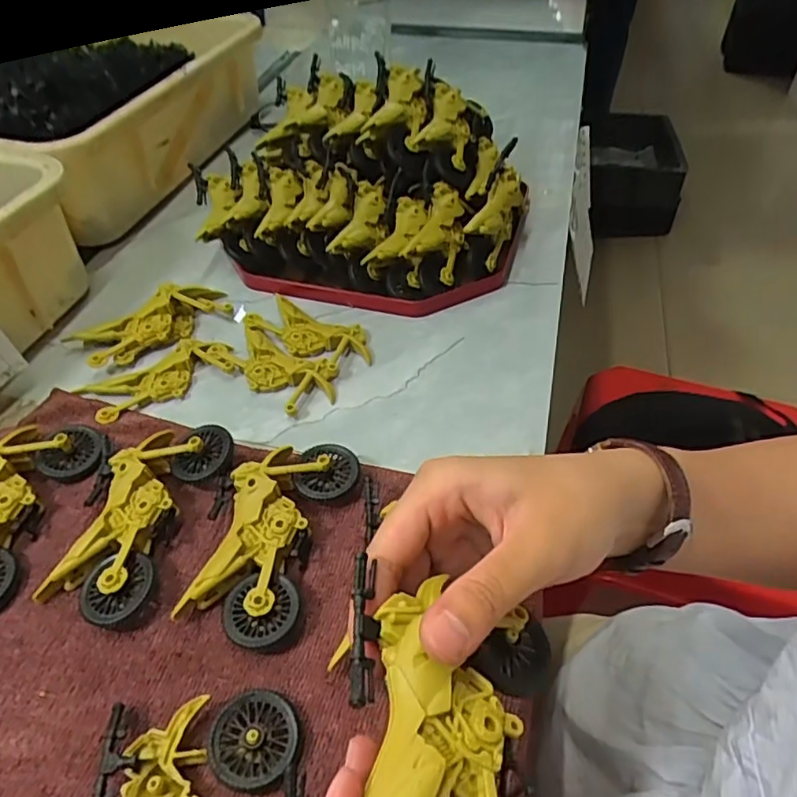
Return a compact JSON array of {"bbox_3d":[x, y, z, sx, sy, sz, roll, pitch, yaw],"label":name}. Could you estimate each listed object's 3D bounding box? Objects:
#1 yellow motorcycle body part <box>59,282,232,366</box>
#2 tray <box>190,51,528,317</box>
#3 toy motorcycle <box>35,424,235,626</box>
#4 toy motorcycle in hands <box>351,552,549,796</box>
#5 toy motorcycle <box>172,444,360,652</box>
[{"bbox_3d":[-0.179,-0.057,0.444,0.110,0.026,0.040,-25,52,-22],"label":"yellow motorcycle body part"},{"bbox_3d":[-0.030,-0.184,0.509,0.272,0.107,0.212,9,47,8],"label":"tray"},{"bbox_3d":[-0.145,0.058,0.325,0.072,0.027,0.114,13,48,11],"label":"toy motorcycle"},{"bbox_3d":[0.010,0.097,0.179,0.065,0.031,0.096,10,47,8],"label":"toy motorcycle in hands"},{"bbox_3d":[-0.070,0.068,0.318,0.067,0.023,0.114,13,48,11],"label":"toy motorcycle"}]

